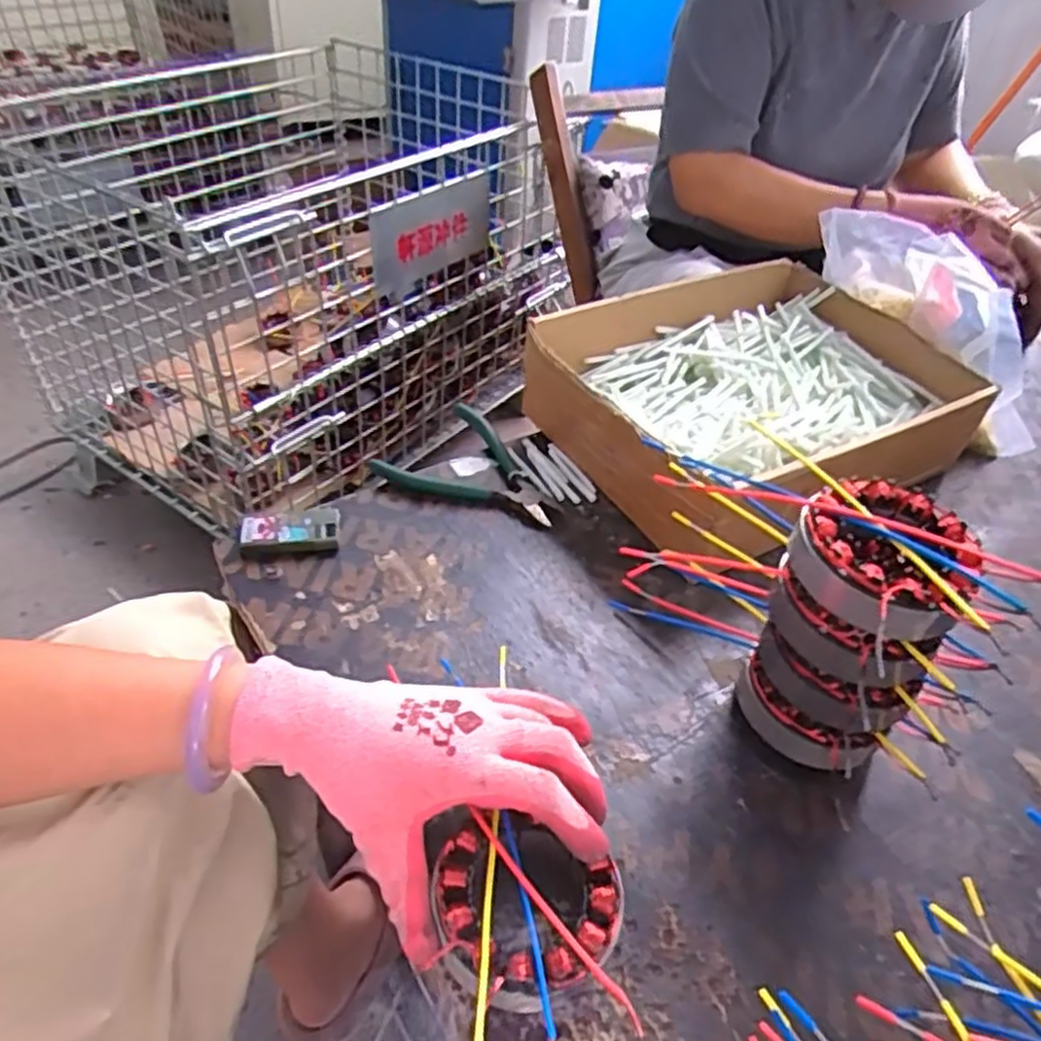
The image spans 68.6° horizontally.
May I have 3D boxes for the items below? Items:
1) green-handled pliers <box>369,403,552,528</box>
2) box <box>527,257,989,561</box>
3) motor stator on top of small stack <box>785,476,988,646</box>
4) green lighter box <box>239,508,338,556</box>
[{"bbox_3d":[-0.035,-0.051,0.611,0.149,0.015,0.097,17,43,12],"label":"green-handled pliers"},{"bbox_3d":[0.195,-0.103,0.645,0.329,0.083,0.243,-20,49,-26],"label":"box"},{"bbox_3d":[0.183,0.020,0.385,0.087,0.038,0.090,31,48,26],"label":"motor stator on top of small stack"},{"bbox_3d":[-0.163,0.006,0.544,0.066,0.016,0.033,-2,43,-9],"label":"green lighter box"}]

